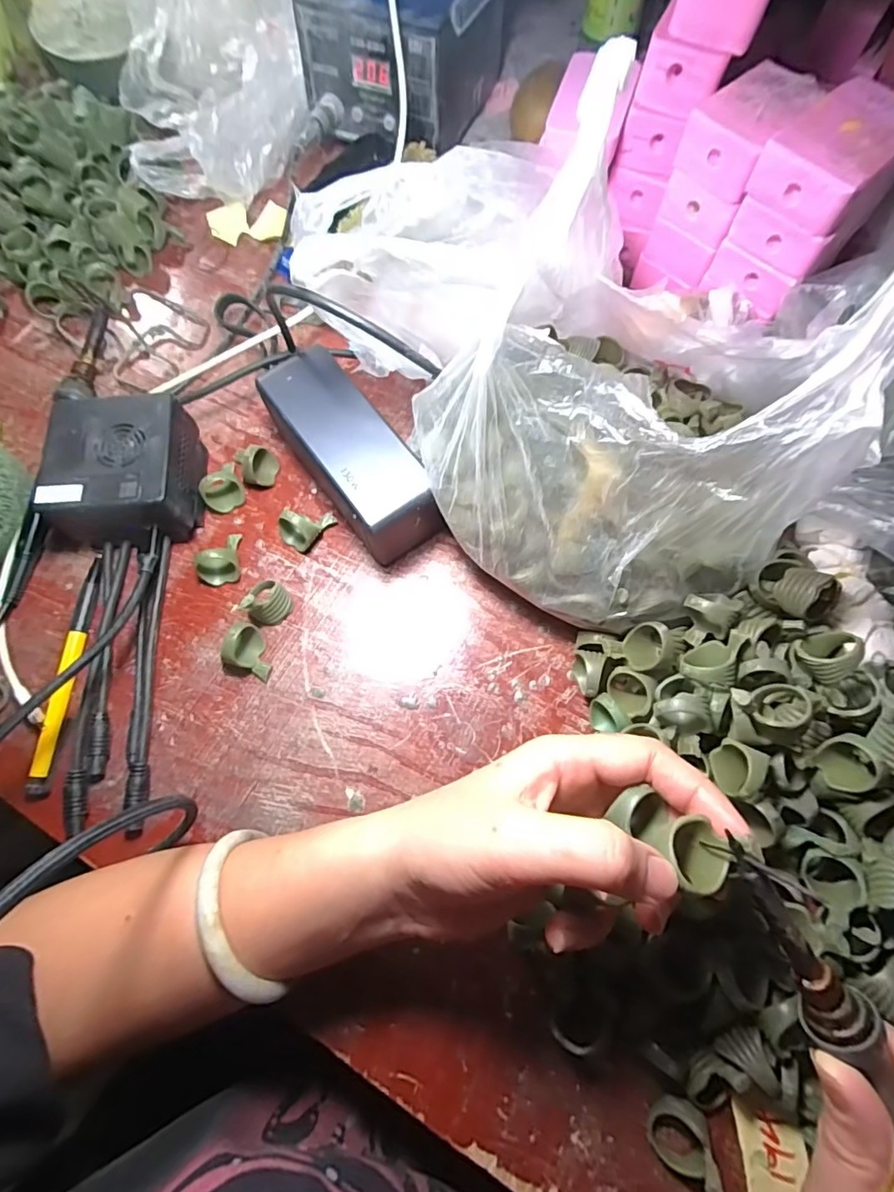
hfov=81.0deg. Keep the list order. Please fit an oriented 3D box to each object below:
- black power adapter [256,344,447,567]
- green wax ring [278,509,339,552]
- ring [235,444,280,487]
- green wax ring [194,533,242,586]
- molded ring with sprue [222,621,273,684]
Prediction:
[{"bbox_3d":[-0.060,-0.084,0.326,0.055,0.057,0.135,-36,75,-11],"label":"black power adapter"},{"bbox_3d":[-0.088,-0.043,0.330,0.035,0.025,0.021,-21,73,-5],"label":"green wax ring"},{"bbox_3d":[-0.123,-0.087,0.343,0.014,0.033,0.029,12,73,5],"label":"ring"},{"bbox_3d":[-0.138,-0.022,0.326,0.020,0.020,0.033,39,77,12],"label":"green wax ring"},{"bbox_3d":[-0.117,0.034,0.304,0.018,0.026,0.032,-21,73,-5],"label":"molded ring with sprue"}]

